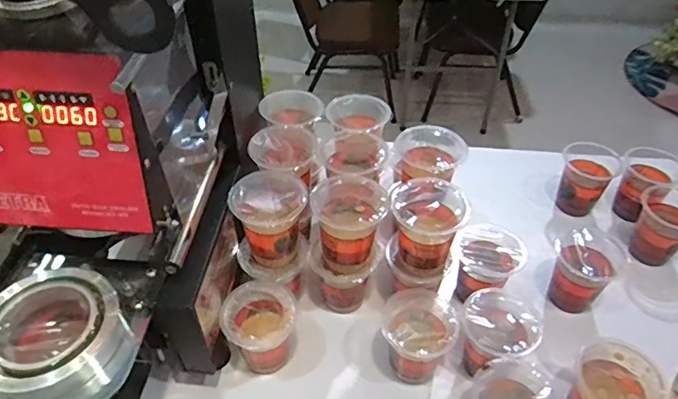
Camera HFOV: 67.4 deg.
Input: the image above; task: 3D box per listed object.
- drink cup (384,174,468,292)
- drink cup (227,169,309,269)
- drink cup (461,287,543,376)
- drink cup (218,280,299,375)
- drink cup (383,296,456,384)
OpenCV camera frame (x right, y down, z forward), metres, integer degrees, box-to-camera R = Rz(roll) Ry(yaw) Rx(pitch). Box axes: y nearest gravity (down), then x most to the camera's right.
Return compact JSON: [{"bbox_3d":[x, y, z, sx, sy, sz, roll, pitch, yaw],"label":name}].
[{"bbox_3d":[0.106,0.044,0.635,0.087,0.120,0.090,16,47,15],"label":"drink cup"},{"bbox_3d":[-0.083,0.031,0.631,0.086,0.109,0.086,0,45,0],"label":"drink cup"},{"bbox_3d":[0.189,0.176,0.626,0.084,0.116,0.088,0,45,0],"label":"drink cup"},{"bbox_3d":[-0.098,0.164,0.637,0.085,0.095,0.084,0,45,0],"label":"drink cup"},{"bbox_3d":[0.096,0.177,0.630,0.083,0.101,0.084,5,45,5],"label":"drink cup"}]

